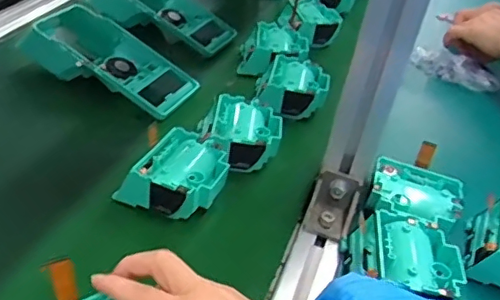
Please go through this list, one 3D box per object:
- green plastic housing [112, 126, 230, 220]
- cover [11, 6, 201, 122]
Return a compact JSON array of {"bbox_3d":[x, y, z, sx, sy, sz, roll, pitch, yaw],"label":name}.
[{"bbox_3d":[-0.058,0.021,0.466,0.064,0.037,0.081,25,40,24],"label":"green plastic housing"},{"bbox_3d":[-0.151,-0.095,0.605,0.185,0.062,0.102,16,37,14],"label":"cover"}]

